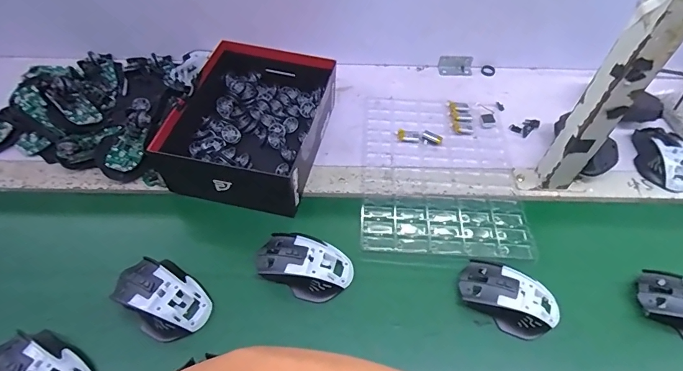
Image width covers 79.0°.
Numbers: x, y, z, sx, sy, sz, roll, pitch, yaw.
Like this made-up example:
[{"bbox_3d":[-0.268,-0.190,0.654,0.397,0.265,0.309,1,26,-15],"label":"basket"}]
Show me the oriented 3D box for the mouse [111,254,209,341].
[{"bbox_3d":[-0.207,0.125,0.475,0.116,0.036,0.073,33,59,19],"label":"mouse"}]

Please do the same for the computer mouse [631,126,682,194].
[{"bbox_3d":[0.486,-0.046,0.625,0.061,0.035,0.113,6,54,0],"label":"computer mouse"}]

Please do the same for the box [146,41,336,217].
[{"bbox_3d":[-0.125,-0.096,0.606,0.193,0.077,0.255,11,54,4],"label":"box"}]

